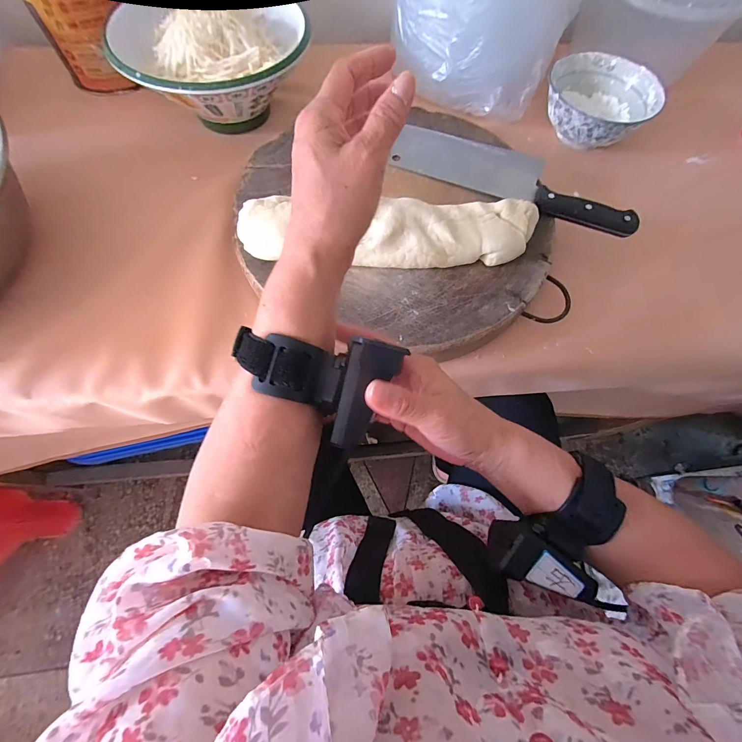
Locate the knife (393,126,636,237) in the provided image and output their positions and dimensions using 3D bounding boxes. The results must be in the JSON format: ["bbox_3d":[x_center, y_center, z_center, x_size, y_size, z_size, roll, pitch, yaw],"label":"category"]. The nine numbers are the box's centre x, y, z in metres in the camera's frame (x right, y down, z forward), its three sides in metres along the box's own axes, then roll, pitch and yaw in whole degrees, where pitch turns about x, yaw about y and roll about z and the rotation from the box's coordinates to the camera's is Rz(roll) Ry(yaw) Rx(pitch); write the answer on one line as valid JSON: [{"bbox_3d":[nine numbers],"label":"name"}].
[{"bbox_3d":[0.164,-0.229,0.410,0.283,0.022,0.073,25,69,7],"label":"knife"}]

